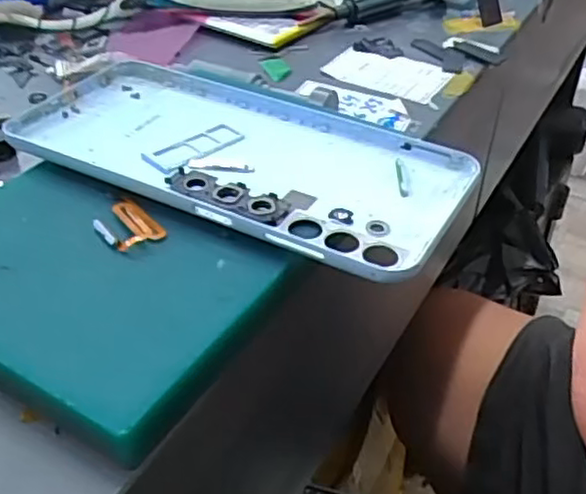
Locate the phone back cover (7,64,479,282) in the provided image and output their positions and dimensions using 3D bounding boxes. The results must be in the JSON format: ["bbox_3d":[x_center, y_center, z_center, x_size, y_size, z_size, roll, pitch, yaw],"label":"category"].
[{"bbox_3d":[-0.022,-0.034,0.253,0.168,0.008,0.077,19,43,22],"label":"phone back cover"}]

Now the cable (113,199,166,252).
[{"bbox_3d":[-0.052,-0.009,0.225,0.015,0.004,0.023,-16,42,-19],"label":"cable"}]

